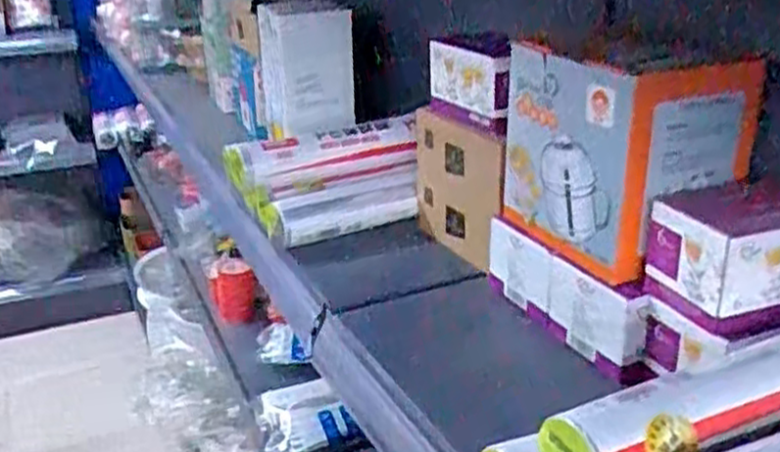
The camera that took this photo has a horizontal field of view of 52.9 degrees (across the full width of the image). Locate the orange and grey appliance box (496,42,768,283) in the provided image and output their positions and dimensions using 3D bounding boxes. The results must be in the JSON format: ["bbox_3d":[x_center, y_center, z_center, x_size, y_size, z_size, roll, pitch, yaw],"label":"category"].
[{"bbox_3d":[0.192,-0.068,0.675,0.120,0.160,0.189,-12,26,-25],"label":"orange and grey appliance box"}]

